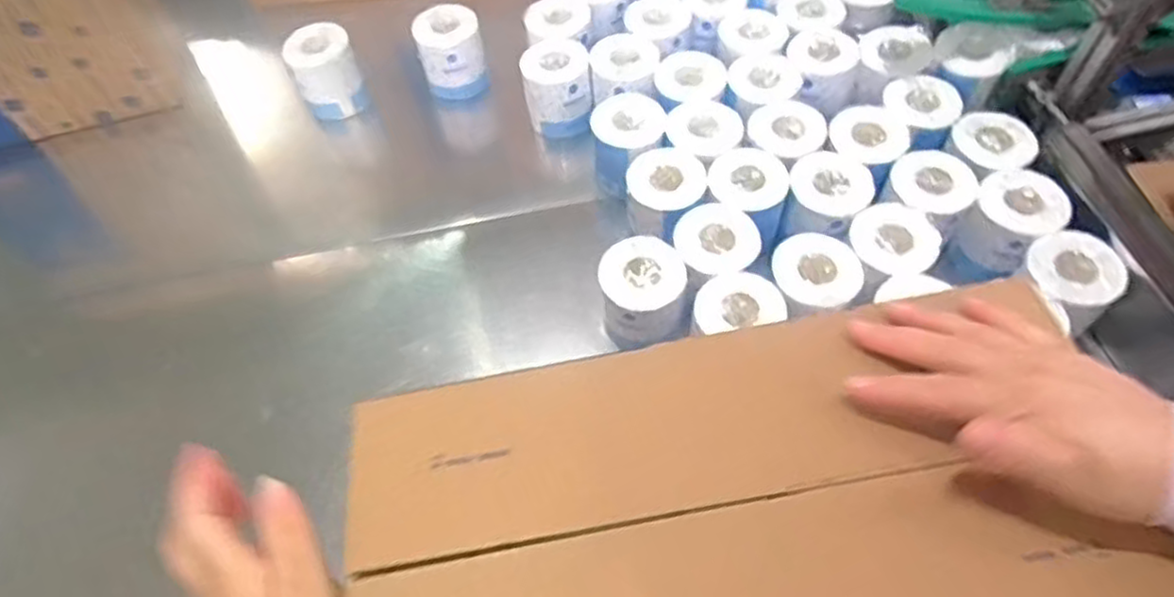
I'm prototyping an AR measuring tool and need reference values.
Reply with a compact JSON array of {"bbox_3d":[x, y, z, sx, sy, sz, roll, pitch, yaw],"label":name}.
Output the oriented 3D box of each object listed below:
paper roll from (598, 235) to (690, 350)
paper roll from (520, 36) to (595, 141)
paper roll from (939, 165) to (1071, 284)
[{"bbox_3d":[0.069,-0.001,0.869,0.106,0.095,0.109,-9,57,-2],"label":"paper roll"},{"bbox_3d":[-0.041,-0.306,1.078,0.093,0.119,0.098,-2,57,3],"label":"paper roll"},{"bbox_3d":[0.527,-0.083,0.917,0.108,0.145,0.099,-41,64,-20],"label":"paper roll"}]

